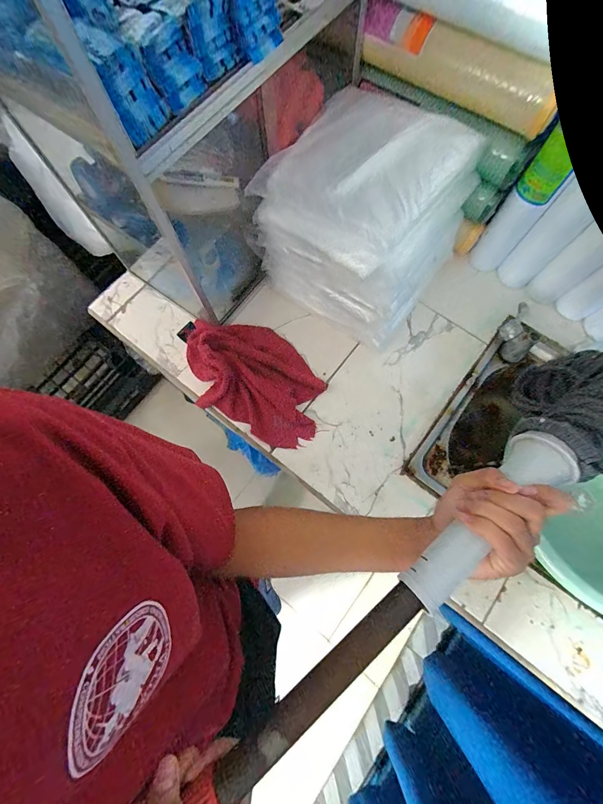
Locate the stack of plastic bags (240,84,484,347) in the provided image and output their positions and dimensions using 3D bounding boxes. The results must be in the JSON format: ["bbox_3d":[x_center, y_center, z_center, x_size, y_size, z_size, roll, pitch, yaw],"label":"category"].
[{"bbox_3d":[0.100,-0.281,0.513,0.266,0.197,0.247,37,78,10],"label":"stack of plastic bags"}]

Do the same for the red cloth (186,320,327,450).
[{"bbox_3d":[-0.084,-0.048,0.558,0.270,0.037,0.178,27,76,7],"label":"red cloth"}]

